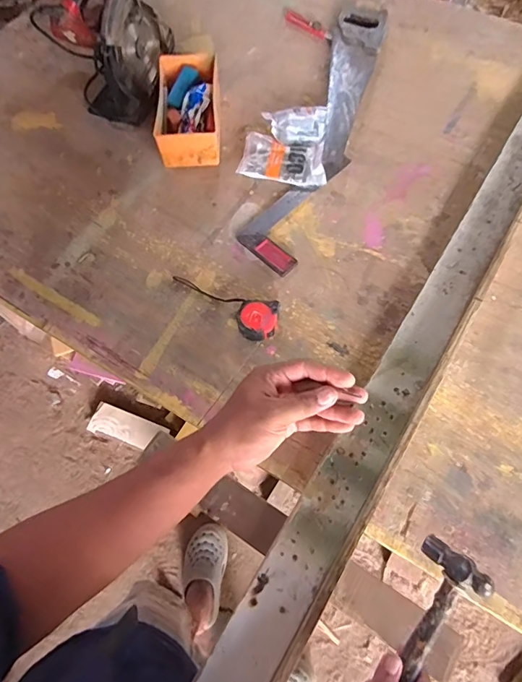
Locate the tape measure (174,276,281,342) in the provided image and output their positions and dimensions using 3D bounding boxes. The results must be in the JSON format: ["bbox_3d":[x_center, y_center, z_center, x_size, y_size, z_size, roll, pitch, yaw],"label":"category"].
[{"bbox_3d":[-0.069,-0.058,0.750,0.205,0.036,0.072,21,67,11],"label":"tape measure"}]

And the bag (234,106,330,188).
[{"bbox_3d":[0.052,-0.405,0.906,0.171,0.035,0.200,6,65,4],"label":"bag"}]

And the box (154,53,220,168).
[{"bbox_3d":[-0.147,-0.485,0.925,0.124,0.077,0.255,-4,65,0],"label":"box"}]

